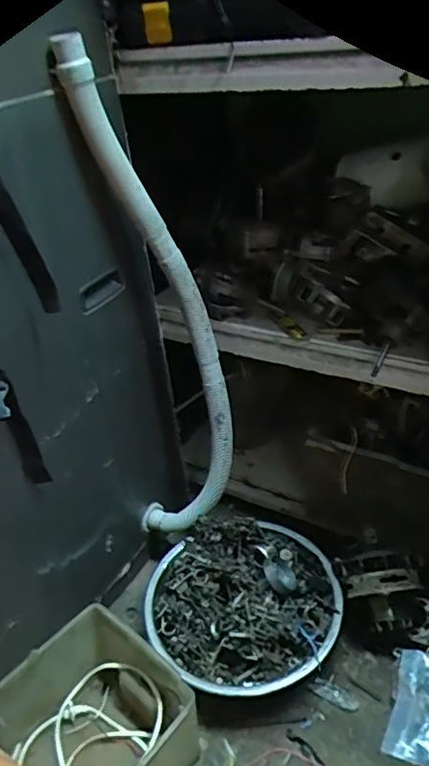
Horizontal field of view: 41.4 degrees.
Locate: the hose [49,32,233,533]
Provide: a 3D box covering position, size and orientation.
[{"bbox_3d":[-0.075,-0.067,0.815,0.168,0.725,0.089,-8,34,-1],"label":"hose"}]

